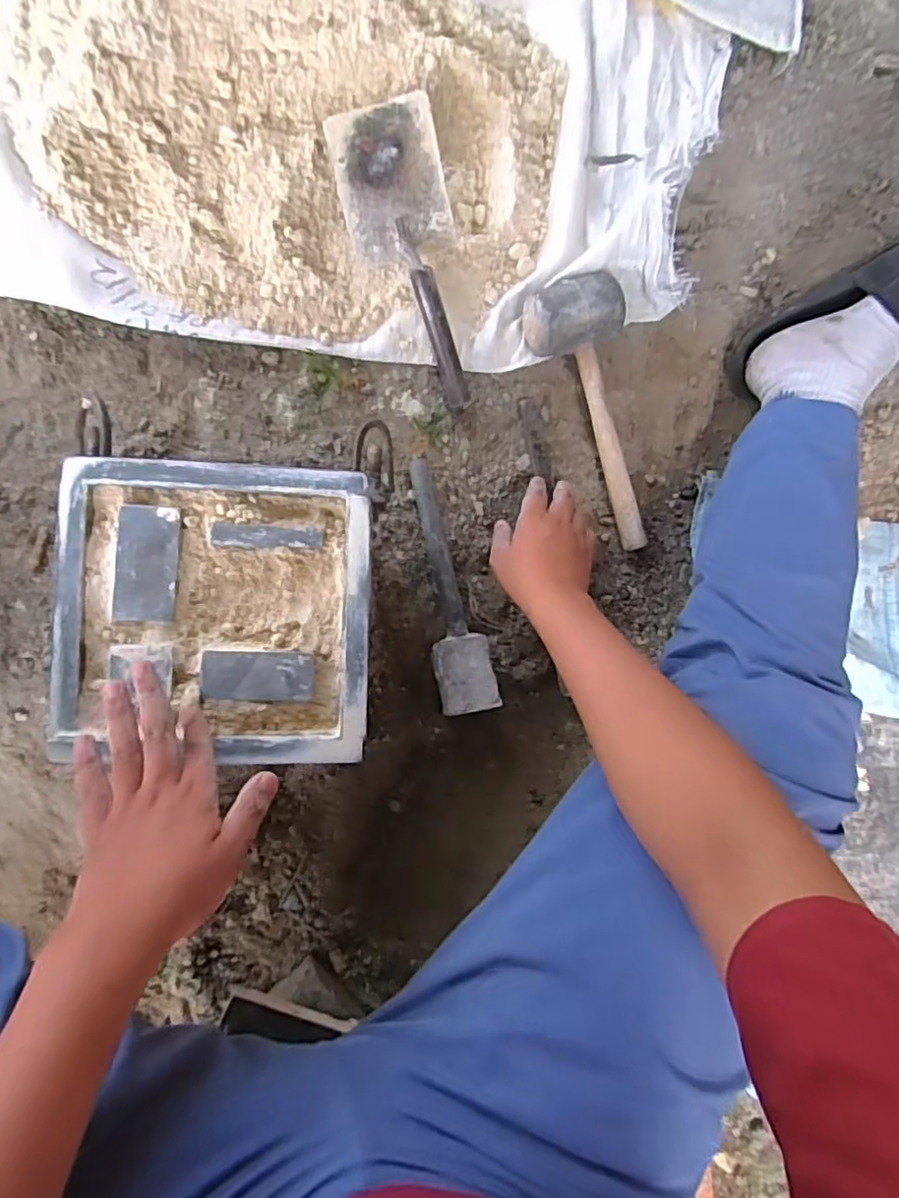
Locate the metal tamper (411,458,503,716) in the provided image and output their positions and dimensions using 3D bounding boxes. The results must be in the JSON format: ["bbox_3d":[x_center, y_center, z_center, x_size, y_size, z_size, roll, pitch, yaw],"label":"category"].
[{"bbox_3d":[-0.005,-0.015,0.642,0.057,0.049,0.260,-12,90,-9],"label":"metal tamper"}]

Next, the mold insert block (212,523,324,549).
[{"bbox_3d":[-0.150,-0.051,0.516,0.089,0.014,0.017,1,84,-12],"label":"mold insert block"}]

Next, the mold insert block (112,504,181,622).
[{"bbox_3d":[-0.243,-0.029,0.501,0.048,0.009,0.092,2,84,-11],"label":"mold insert block"}]

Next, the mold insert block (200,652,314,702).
[{"bbox_3d":[-0.155,0.063,0.506,0.088,0.009,0.038,3,84,-11],"label":"mold insert block"}]

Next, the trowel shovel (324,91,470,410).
[{"bbox_3d":[-0.025,-0.343,0.634,0.108,0.079,0.272,-23,90,-9],"label":"trowel shovel"}]

